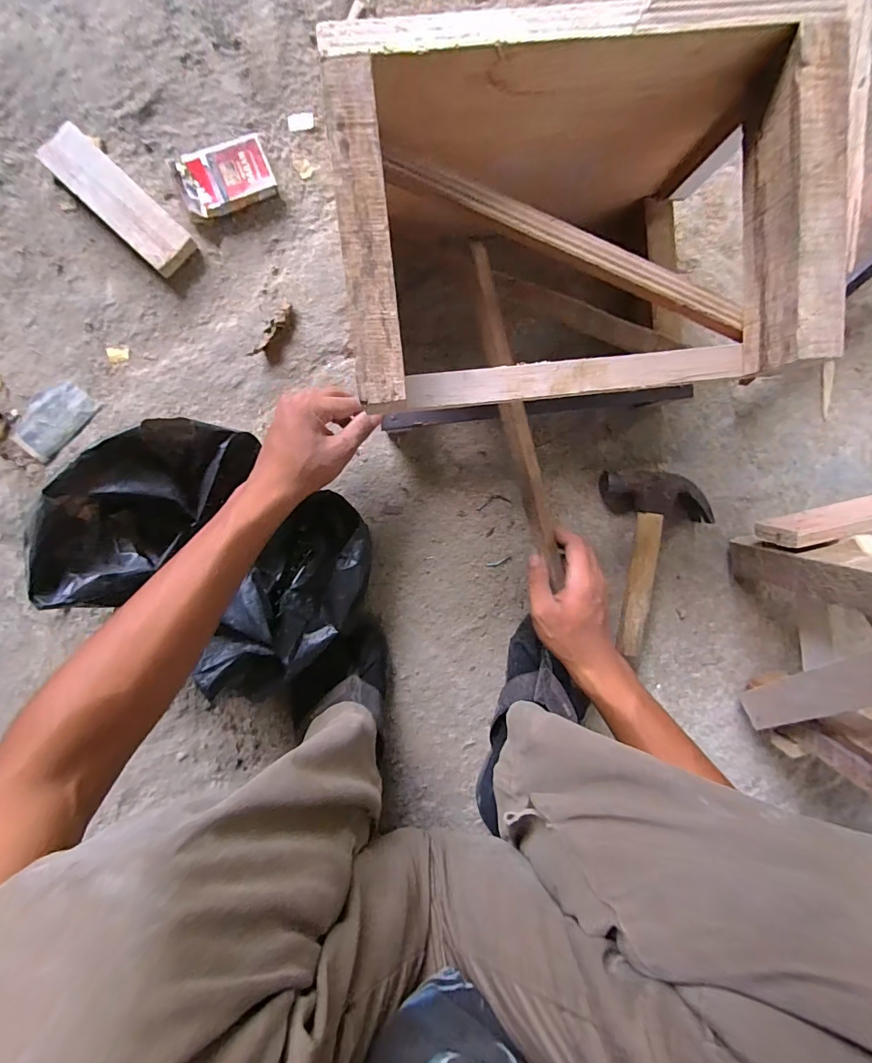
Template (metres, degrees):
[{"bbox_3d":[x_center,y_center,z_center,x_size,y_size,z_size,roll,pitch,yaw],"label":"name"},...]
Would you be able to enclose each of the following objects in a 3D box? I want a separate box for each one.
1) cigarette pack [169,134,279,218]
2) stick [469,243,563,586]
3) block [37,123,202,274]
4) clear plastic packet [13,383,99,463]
[{"bbox_3d":[-0.220,-0.370,0.463,0.094,0.017,0.060,-20,98,0],"label":"cigarette pack"},{"bbox_3d":[0.077,-0.094,0.413,0.021,0.017,0.308,-18,106,0],"label":"stick"},{"bbox_3d":[-0.325,-0.337,0.458,0.151,0.027,0.050,43,94,-7],"label":"block"},{"bbox_3d":[-0.415,-0.121,0.481,0.049,0.016,0.085,40,94,-7],"label":"clear plastic packet"}]

